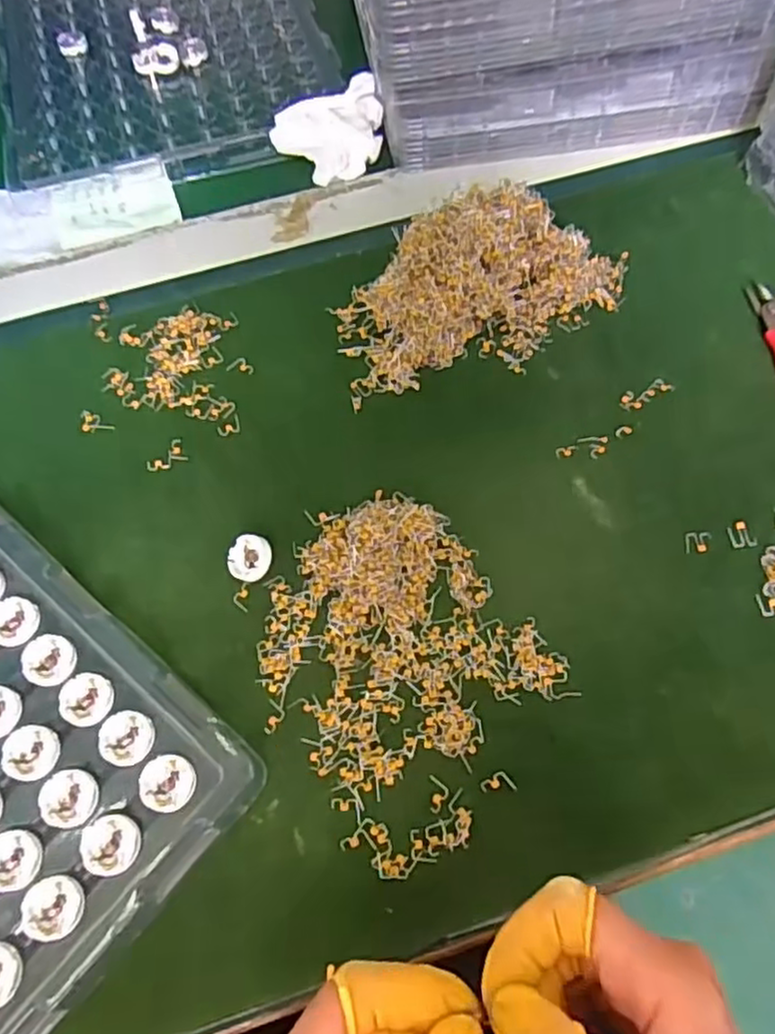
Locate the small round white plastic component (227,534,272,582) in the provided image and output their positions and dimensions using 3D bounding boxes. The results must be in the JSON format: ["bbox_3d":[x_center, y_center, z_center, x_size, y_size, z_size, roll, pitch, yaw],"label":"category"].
[{"bbox_3d":[-0.069,0.021,0.347,0.023,0.007,0.023,-2,81,15],"label":"small round white plastic component"}]

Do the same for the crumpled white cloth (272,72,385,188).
[{"bbox_3d":[-0.039,-0.263,0.476,0.081,0.036,0.058,-17,63,-7],"label":"crumpled white cloth"}]

